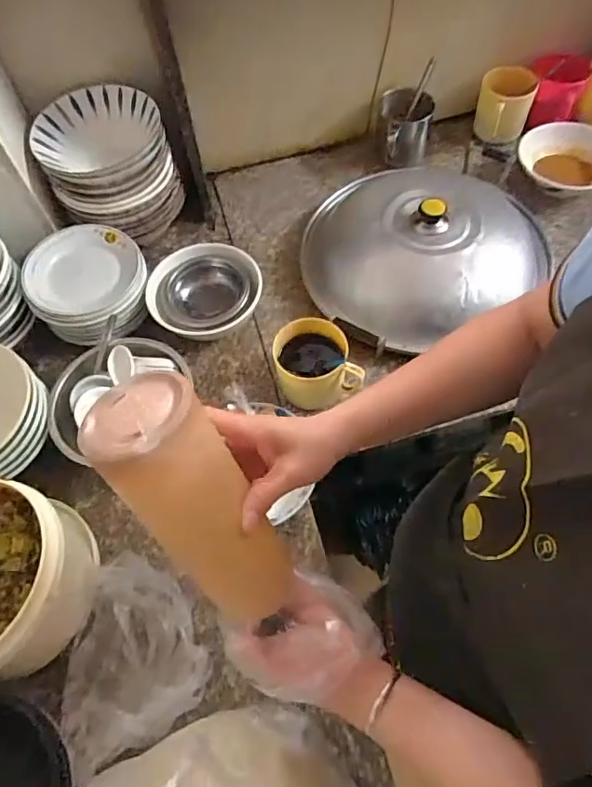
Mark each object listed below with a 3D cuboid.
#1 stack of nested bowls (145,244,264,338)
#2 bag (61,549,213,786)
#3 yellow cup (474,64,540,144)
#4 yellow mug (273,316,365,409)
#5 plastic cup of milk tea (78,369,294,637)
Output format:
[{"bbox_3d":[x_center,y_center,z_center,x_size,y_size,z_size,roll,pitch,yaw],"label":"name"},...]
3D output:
[{"bbox_3d":[-0.129,-0.146,0.803,0.146,0.087,0.169,33,68,20],"label":"stack of nested bowls"},{"bbox_3d":[-0.175,0.305,0.589,0.147,0.050,0.207,16,62,3],"label":"bag"},{"bbox_3d":[0.386,-0.528,0.977,0.093,0.108,0.111,13,62,11],"label":"yellow cup"},{"bbox_3d":[0.027,-0.040,0.728,0.106,0.097,0.099,-10,60,-2],"label":"yellow mug"},{"bbox_3d":[-0.059,0.092,0.367,0.066,0.228,0.060,-14,38,11],"label":"plastic cup of milk tea"}]

